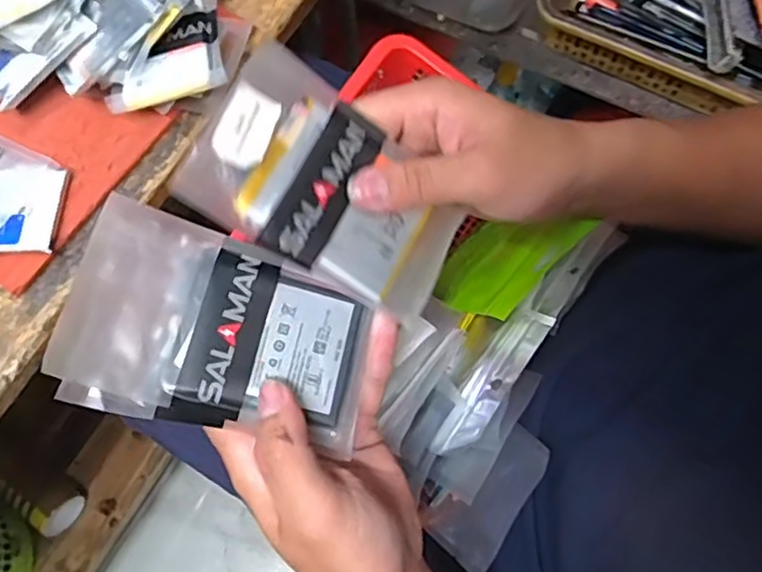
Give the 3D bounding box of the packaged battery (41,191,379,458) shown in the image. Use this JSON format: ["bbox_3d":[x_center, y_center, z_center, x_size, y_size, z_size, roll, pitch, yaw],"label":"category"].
[{"bbox_3d":[-0.069,0.020,0.289,0.132,0.016,0.087,17,74,-14],"label":"packaged battery"}]

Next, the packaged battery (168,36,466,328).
[{"bbox_3d":[-0.020,-0.045,0.299,0.127,0.006,0.082,31,76,-21],"label":"packaged battery"}]

